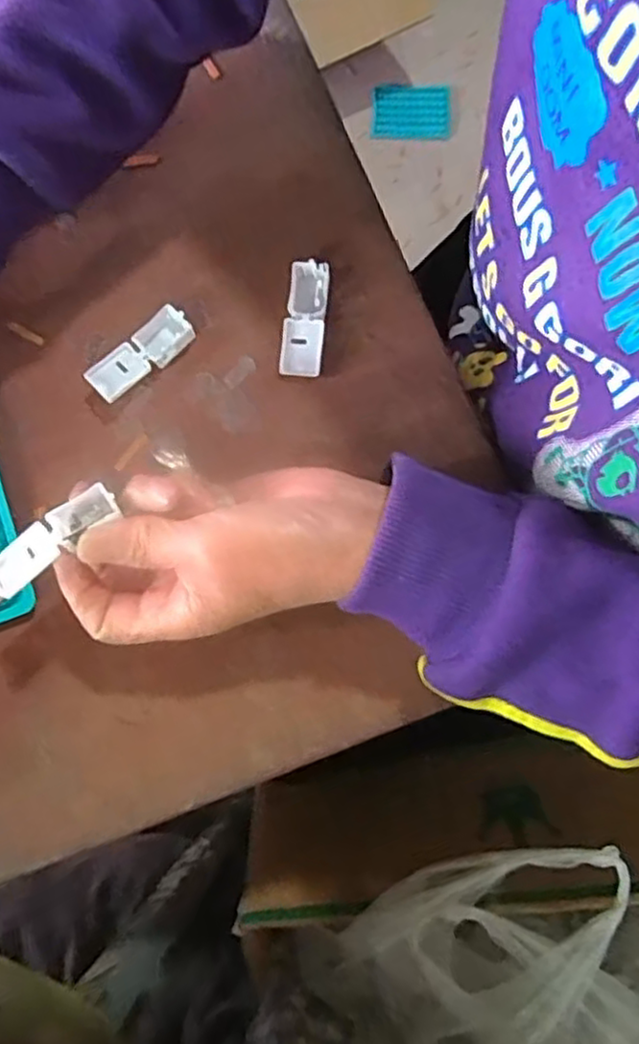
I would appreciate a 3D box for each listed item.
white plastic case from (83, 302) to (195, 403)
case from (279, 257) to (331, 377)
[{"bbox_3d":[-0.089,-0.083,0.346,0.055,0.015,0.023,-44,81,-5],"label":"white plastic case"},{"bbox_3d":[-0.007,-0.099,0.343,0.021,0.013,0.054,4,80,3],"label":"case"}]

